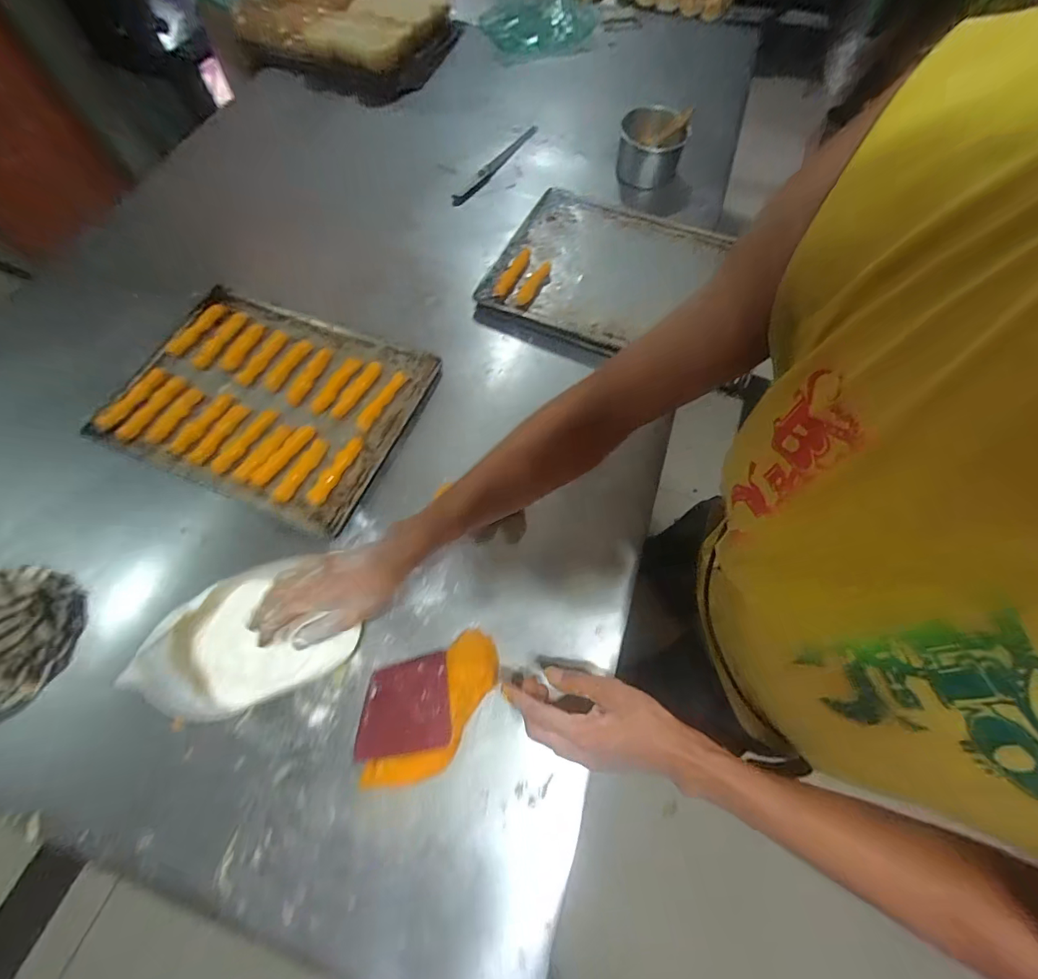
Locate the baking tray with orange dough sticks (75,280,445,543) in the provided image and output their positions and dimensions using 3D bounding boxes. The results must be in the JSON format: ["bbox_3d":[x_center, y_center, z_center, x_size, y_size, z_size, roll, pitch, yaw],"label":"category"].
[{"bbox_3d":[-0.381,-0.150,0.663,0.436,0.024,0.323,22,67,8],"label":"baking tray with orange dough sticks"}]

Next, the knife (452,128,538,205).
[{"bbox_3d":[-0.048,-0.689,0.926,0.033,0.013,0.320,29,69,11],"label":"knife"}]

